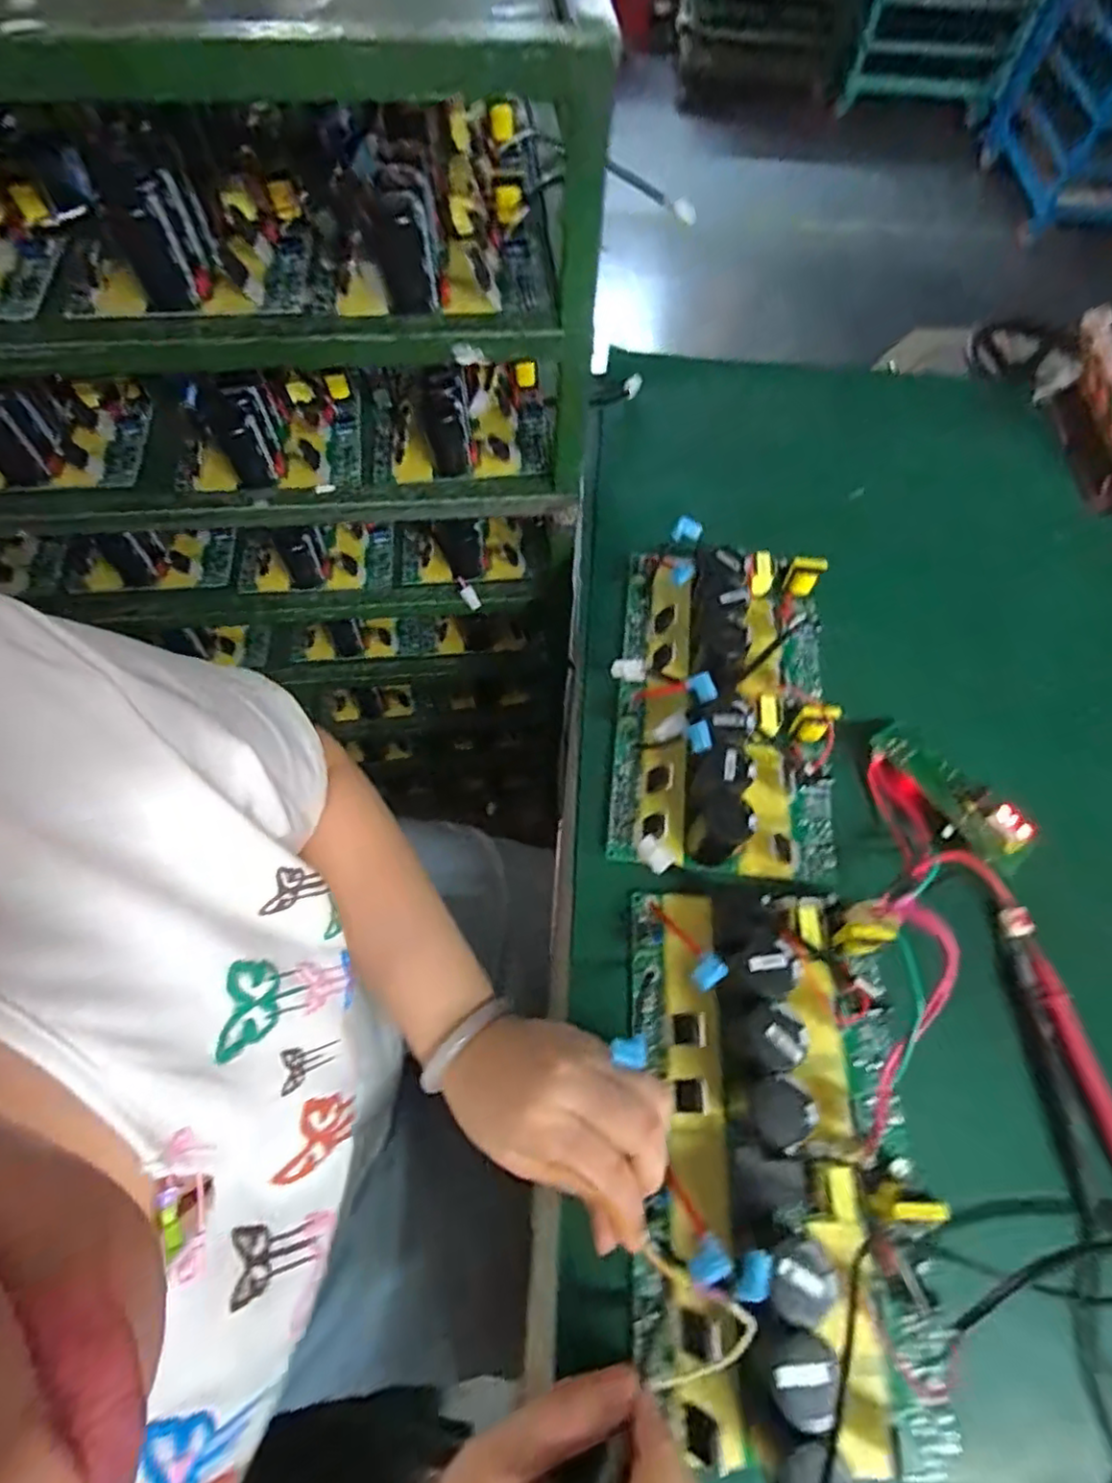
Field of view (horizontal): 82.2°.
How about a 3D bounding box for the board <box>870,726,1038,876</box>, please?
[{"bbox_3d":[0.243,0.032,0.394,0.036,0.013,0.104,-37,70,-18],"label":"board"}]

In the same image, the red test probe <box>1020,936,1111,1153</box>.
[{"bbox_3d":[0.279,0.172,0.336,0.014,0.009,0.131,-8,64,-5],"label":"red test probe"}]

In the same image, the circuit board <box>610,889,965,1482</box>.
[{"bbox_3d":[0.108,0.188,0.306,0.135,0.057,0.235,3,64,0],"label":"circuit board"}]

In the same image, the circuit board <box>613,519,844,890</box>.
[{"bbox_3d":[0.113,-0.034,0.418,0.142,0.056,0.238,6,64,2],"label":"circuit board"}]

